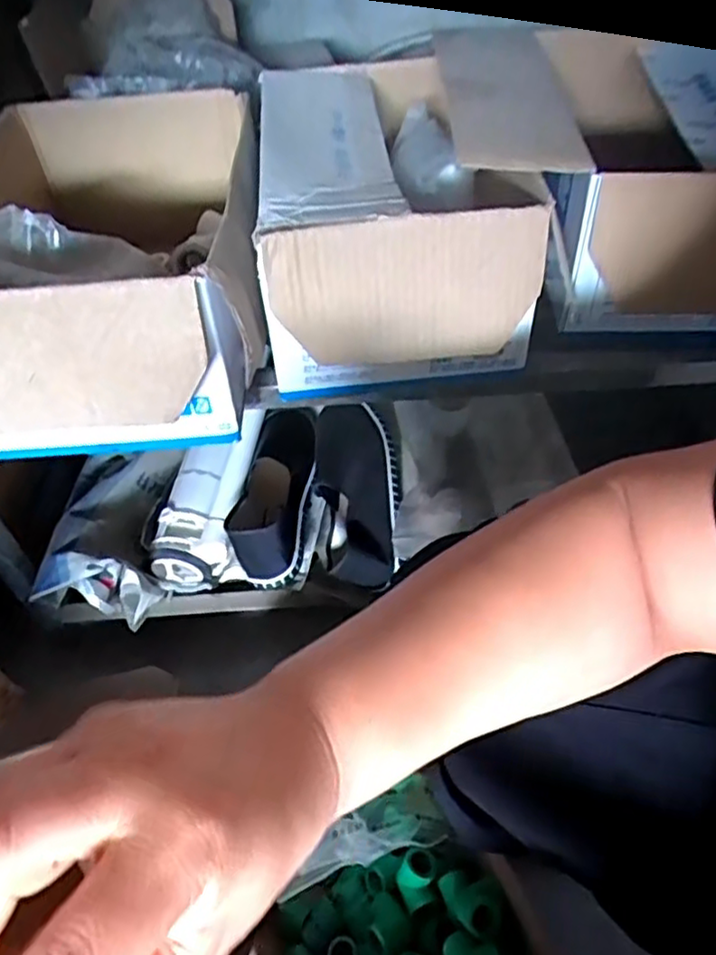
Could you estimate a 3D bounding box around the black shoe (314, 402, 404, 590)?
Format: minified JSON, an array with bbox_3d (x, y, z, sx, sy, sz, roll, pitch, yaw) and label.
[{"bbox_3d":[-0.003,0.009,0.843,0.098,0.075,0.249,-5,68,0],"label":"black shoe"}]

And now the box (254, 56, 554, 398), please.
[{"bbox_3d":[0.027,-0.221,0.593,0.201,0.150,0.312,-5,47,0],"label":"box"}]

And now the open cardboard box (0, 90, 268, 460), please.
[{"bbox_3d":[-0.199,-0.177,0.568,0.242,0.142,0.340,-6,47,-1],"label":"open cardboard box"}]

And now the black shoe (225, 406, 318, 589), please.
[{"bbox_3d":[-0.099,0.027,0.853,0.077,0.101,0.212,7,70,12],"label":"black shoe"}]

